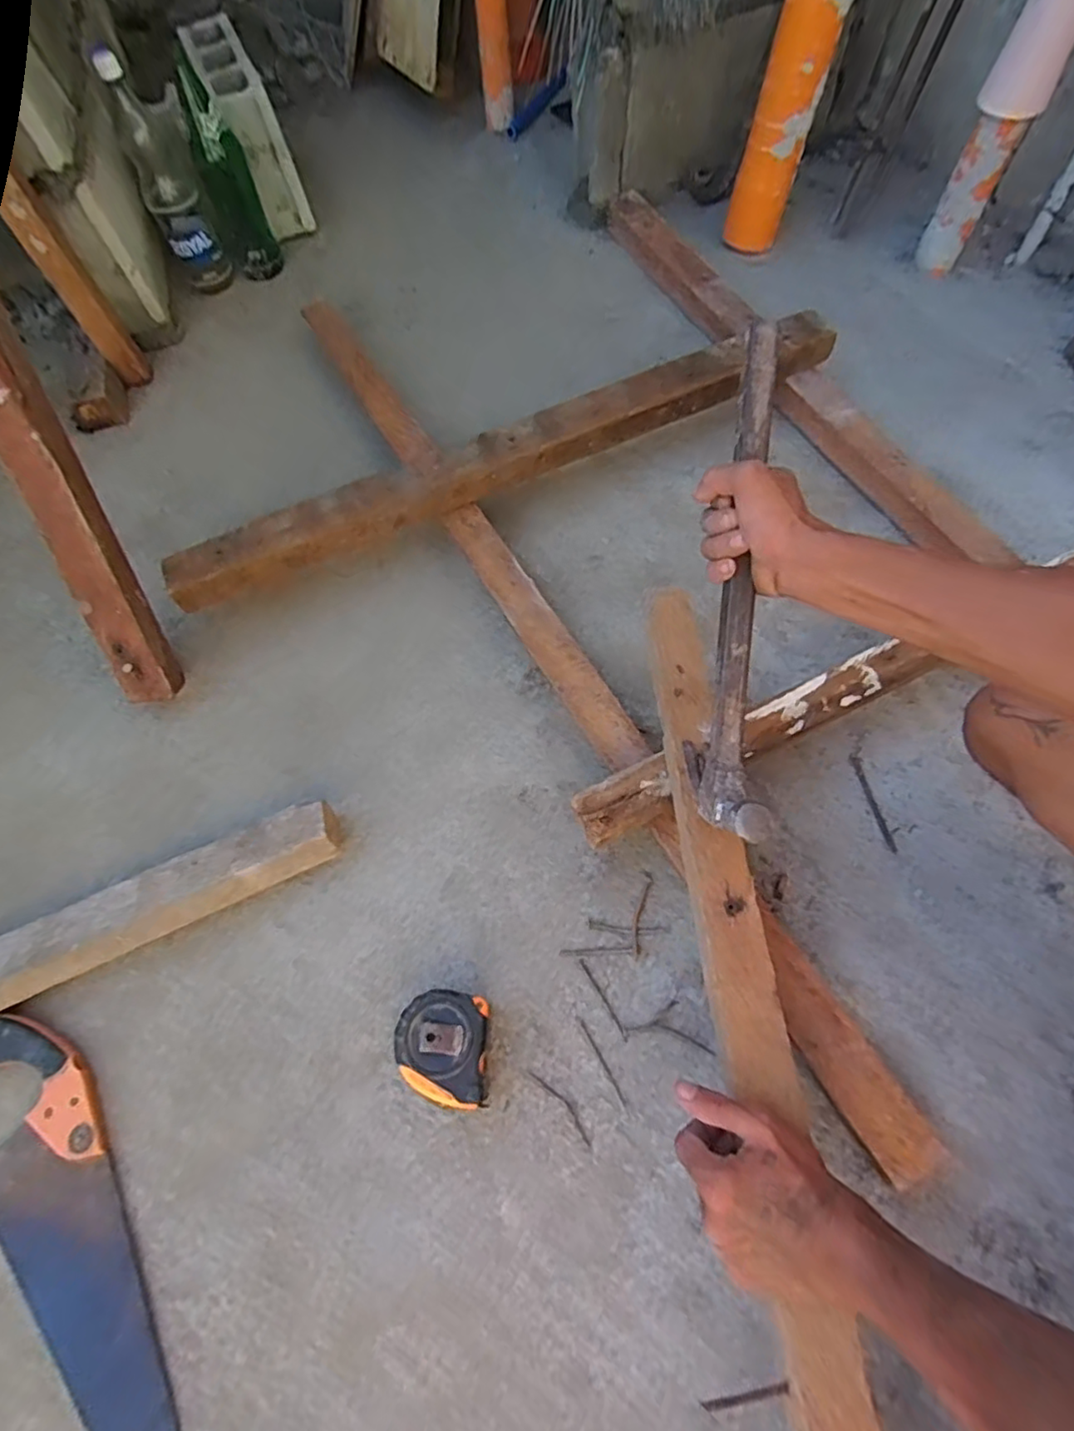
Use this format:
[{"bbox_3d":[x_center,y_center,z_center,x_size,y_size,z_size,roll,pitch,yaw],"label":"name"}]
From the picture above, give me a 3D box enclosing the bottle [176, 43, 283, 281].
[{"bbox_3d":[-0.498,-0.850,0.988,0.071,0.235,0.068,14,65,10],"label":"bottle"}]

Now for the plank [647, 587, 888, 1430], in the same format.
[{"bbox_3d":[0.163,0.256,0.441,0.049,0.021,0.801,-7,67,0],"label":"plank"}]

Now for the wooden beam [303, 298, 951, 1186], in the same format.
[{"bbox_3d":[-0.012,-0.135,0.719,0.066,0.055,1.210,-28,65,-10],"label":"wooden beam"}]

